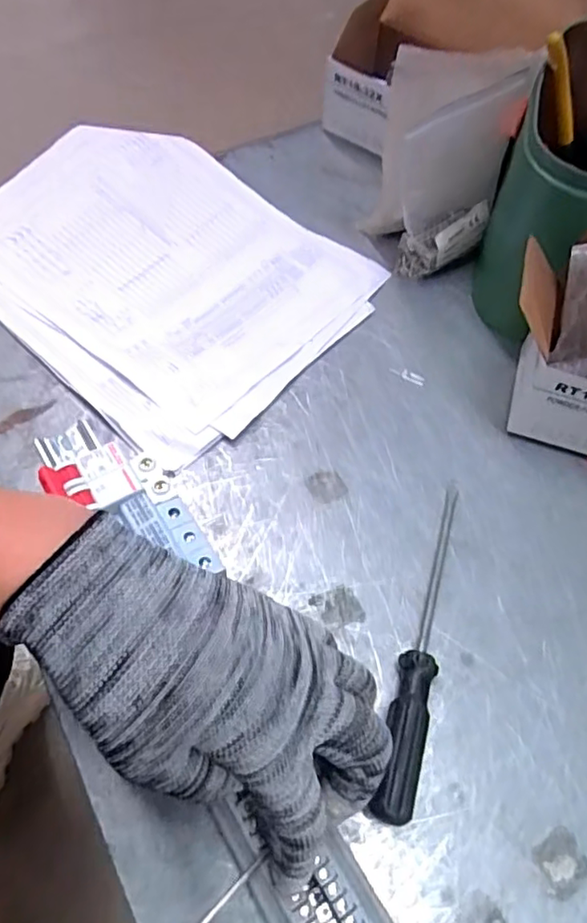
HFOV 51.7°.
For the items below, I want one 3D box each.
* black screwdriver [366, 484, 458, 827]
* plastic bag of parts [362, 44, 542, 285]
[{"bbox_3d":[0.073,0.095,0.338,0.020,0.025,0.193,16,59,7],"label":"black screwdriver"},{"bbox_3d":[0.108,-0.215,0.452,0.091,0.150,0.075,16,59,7],"label":"plastic bag of parts"}]

